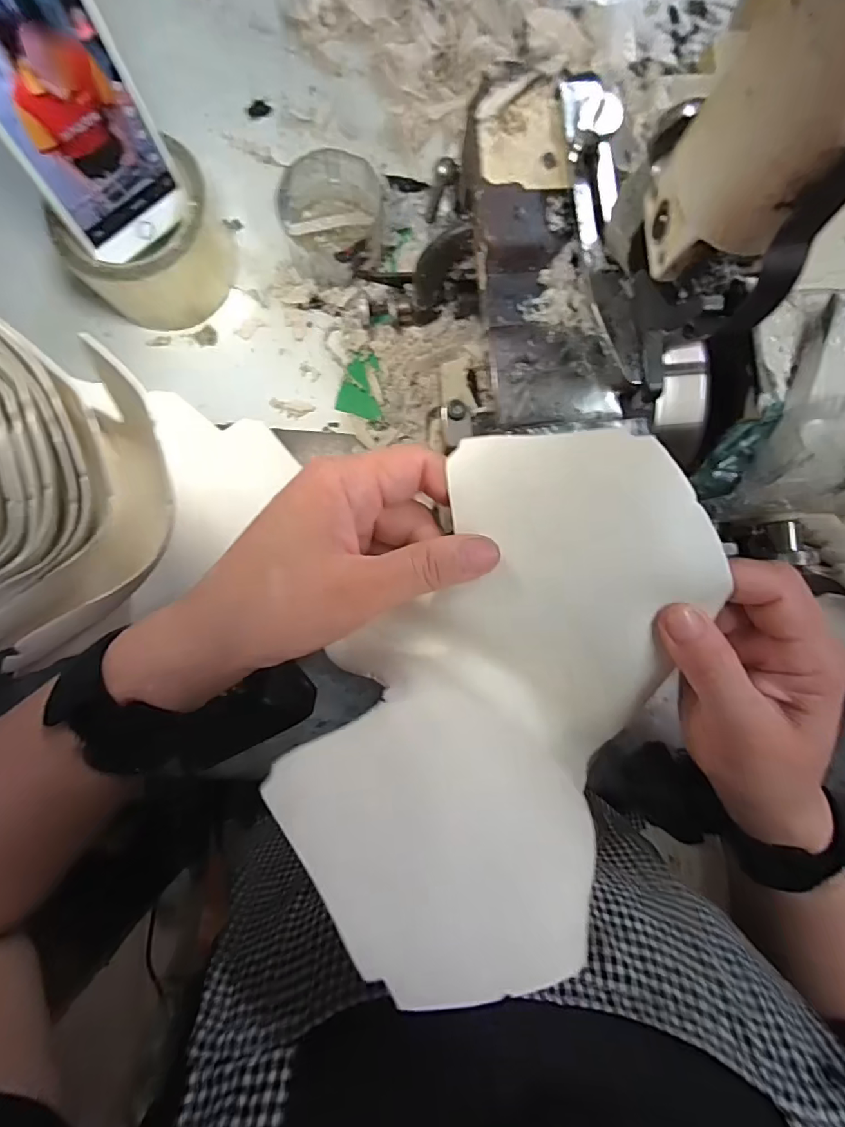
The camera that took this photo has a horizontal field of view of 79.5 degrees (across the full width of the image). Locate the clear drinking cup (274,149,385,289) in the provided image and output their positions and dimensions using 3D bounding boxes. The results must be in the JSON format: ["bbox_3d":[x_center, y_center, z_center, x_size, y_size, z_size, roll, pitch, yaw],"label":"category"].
[{"bbox_3d":[-0.063,-0.237,0.356,0.069,0.046,0.072,0,88,-1],"label":"clear drinking cup"}]

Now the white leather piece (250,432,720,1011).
[{"bbox_3d":[0.041,0.035,0.186,0.119,0.101,0.171,31,88,0],"label":"white leather piece"}]

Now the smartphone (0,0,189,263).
[{"bbox_3d":[-0.186,-0.242,0.268,0.004,0.151,0.074,40,79,14],"label":"smartphone"}]

